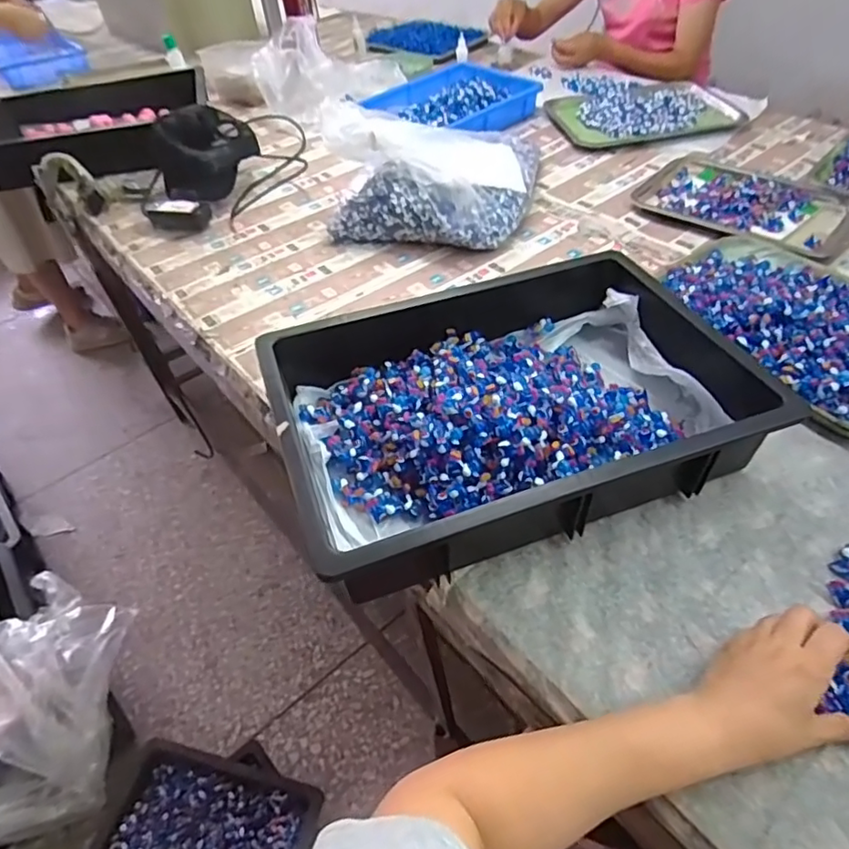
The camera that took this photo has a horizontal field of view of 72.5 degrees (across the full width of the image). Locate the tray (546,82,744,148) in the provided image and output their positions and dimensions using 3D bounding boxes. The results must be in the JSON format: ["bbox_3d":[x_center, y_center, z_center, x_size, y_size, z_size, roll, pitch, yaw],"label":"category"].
[{"bbox_3d":[0.453,-0.666,1.221,0.357,0.023,0.305,-9,46,-3],"label":"tray"}]

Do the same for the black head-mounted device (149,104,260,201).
[{"bbox_3d":[-0.398,-0.507,1.068,0.179,0.137,0.213,-17,48,-11],"label":"black head-mounted device"}]

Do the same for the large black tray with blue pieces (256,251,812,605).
[{"bbox_3d":[0.082,-0.018,0.589,0.434,0.108,0.296,-17,47,-10],"label":"large black tray with blue pieces"}]

